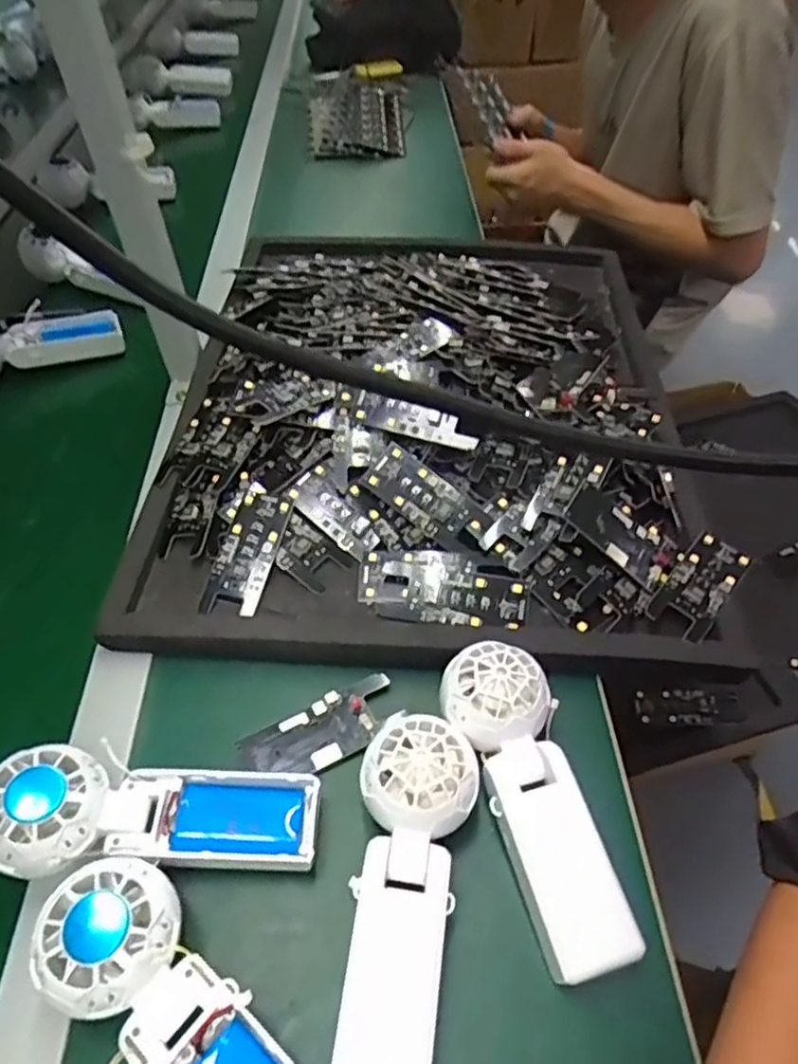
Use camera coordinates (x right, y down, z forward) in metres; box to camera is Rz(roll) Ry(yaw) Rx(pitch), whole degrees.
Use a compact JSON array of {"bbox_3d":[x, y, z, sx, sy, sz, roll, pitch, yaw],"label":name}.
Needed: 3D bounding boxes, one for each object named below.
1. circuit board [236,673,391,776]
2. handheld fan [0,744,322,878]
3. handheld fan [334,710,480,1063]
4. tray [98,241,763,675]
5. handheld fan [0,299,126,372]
[{"bbox_3d":[-0.046,0.124,0.419,0.094,0.009,0.039,-25,52,-17],"label":"circuit board"},{"bbox_3d":[-0.131,0.152,0.362,0.168,0.029,0.055,8,47,-11],"label":"handheld fan"},{"bbox_3d":[0.003,0.178,0.336,0.057,0.030,0.168,5,62,8],"label":"handheld fan"},{"bbox_3d":[0.028,-0.141,0.598,0.426,0.067,0.542,0,49,4],"label":"tray"},{"bbox_3d":[-0.375,-0.196,0.681,0.170,0.062,0.060,-22,51,-15],"label":"handheld fan"}]

